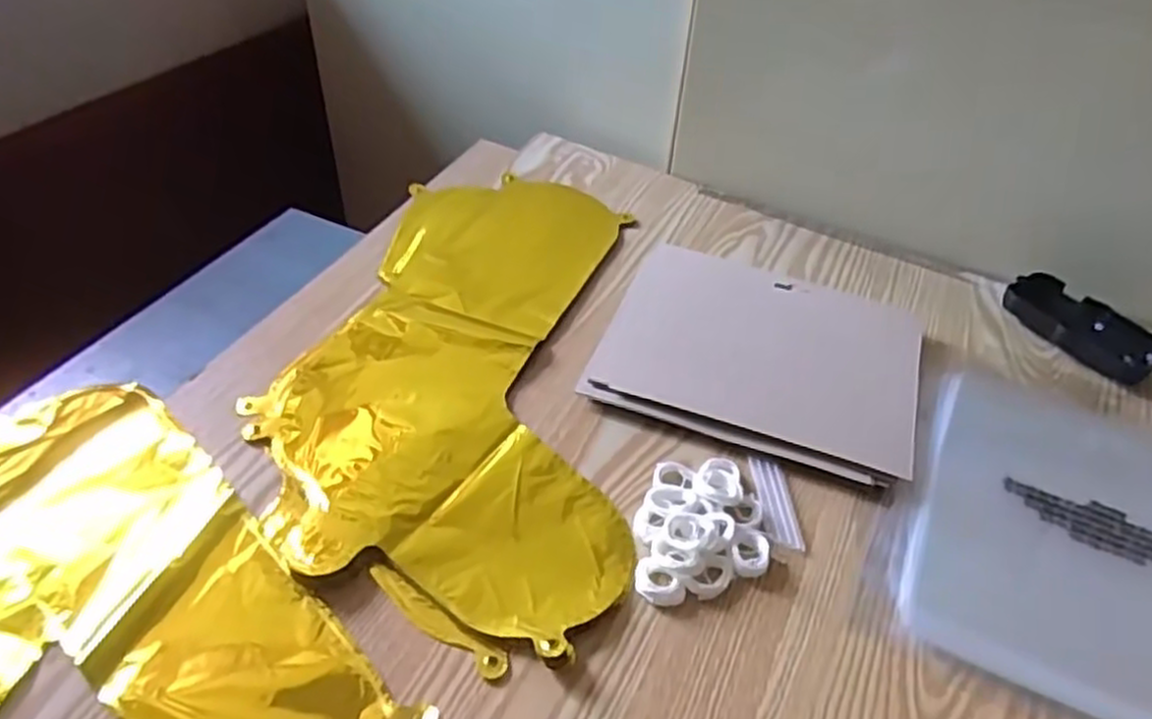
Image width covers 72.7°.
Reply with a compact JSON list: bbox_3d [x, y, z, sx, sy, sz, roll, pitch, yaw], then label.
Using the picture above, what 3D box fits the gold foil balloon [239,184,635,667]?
[{"bbox_3d":[-0.080,-0.005,0.539,0.216,0.012,0.420,4,44,-1],"label":"gold foil balloon"}]

